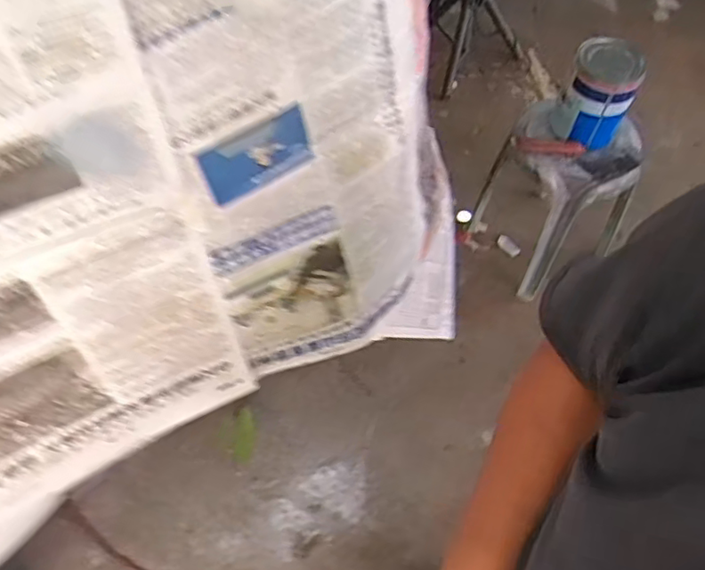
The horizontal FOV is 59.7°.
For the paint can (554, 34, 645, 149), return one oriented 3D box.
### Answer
[{"bbox_3d":[0.591,-0.468,1.484,0.149,0.226,0.148,0,56,0],"label":"paint can"}]

